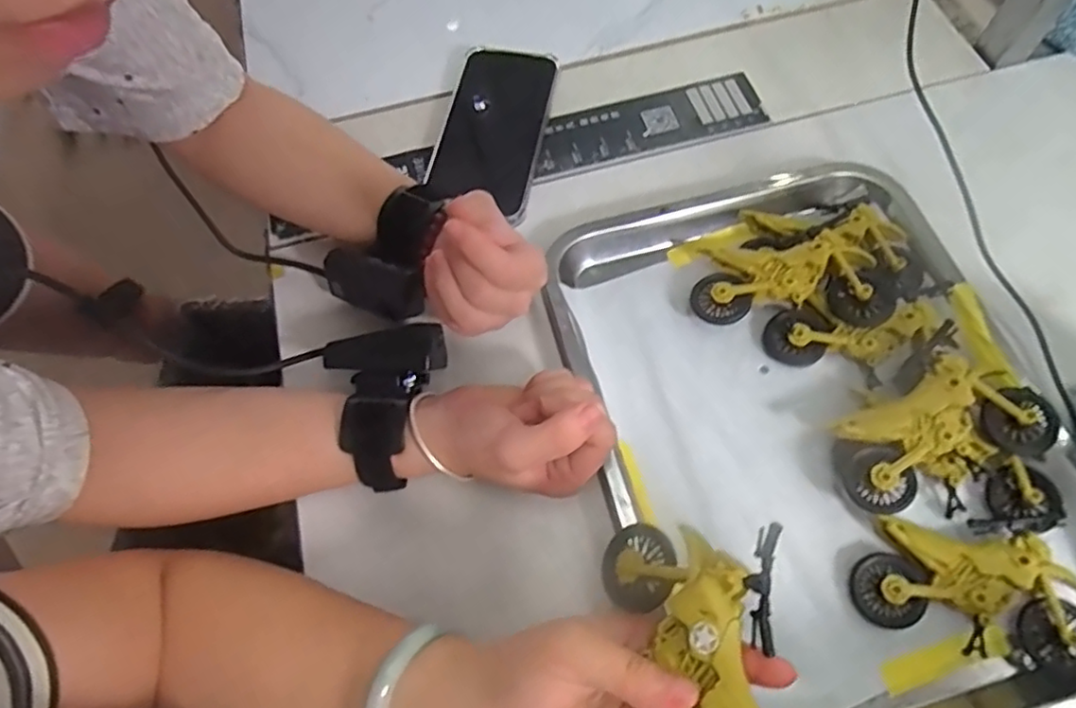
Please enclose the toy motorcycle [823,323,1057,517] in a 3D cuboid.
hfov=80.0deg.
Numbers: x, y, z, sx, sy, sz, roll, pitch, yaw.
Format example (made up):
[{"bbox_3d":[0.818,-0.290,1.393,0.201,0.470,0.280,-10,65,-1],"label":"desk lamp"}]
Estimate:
[{"bbox_3d":[0.224,0.050,0.365,0.108,0.045,0.084,-35,67,-15],"label":"toy motorcycle"}]

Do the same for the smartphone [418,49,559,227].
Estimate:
[{"bbox_3d":[-0.036,-0.178,0.503,0.081,0.017,0.163,9,64,6],"label":"smartphone"}]

